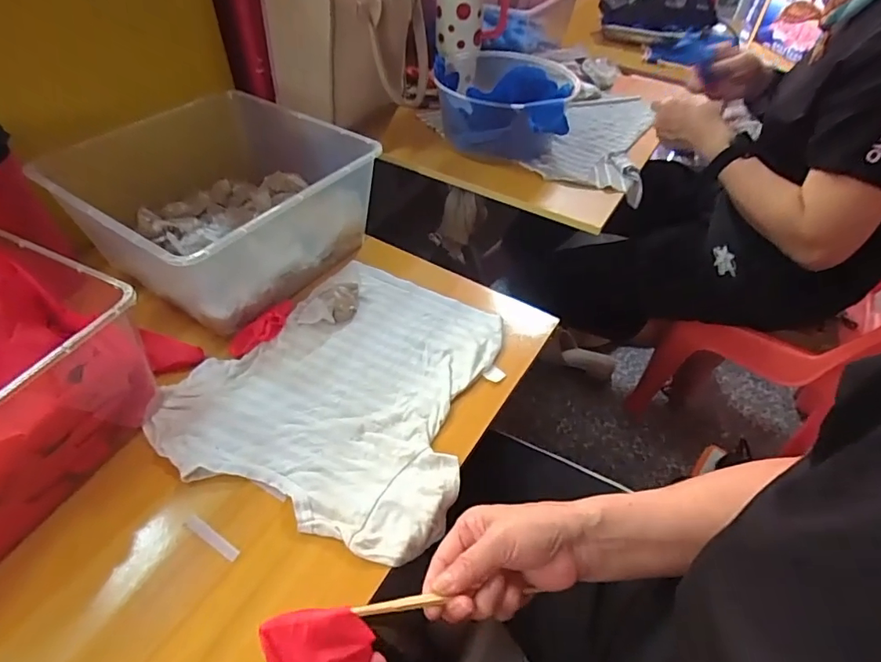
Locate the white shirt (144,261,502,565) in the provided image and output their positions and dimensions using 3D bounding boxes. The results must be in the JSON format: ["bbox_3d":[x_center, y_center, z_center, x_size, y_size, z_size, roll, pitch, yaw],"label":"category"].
[{"bbox_3d":[-0.101,0.045,0.538,0.299,0.014,0.320,17,48,13],"label":"white shirt"}]

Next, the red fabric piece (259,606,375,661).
[{"bbox_3d":[-0.074,0.196,0.298,0.071,0.008,0.051,25,58,-20],"label":"red fabric piece"}]

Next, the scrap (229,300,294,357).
[{"bbox_3d":[-0.203,-0.005,0.570,0.030,0.020,0.092,28,52,22],"label":"scrap"}]

